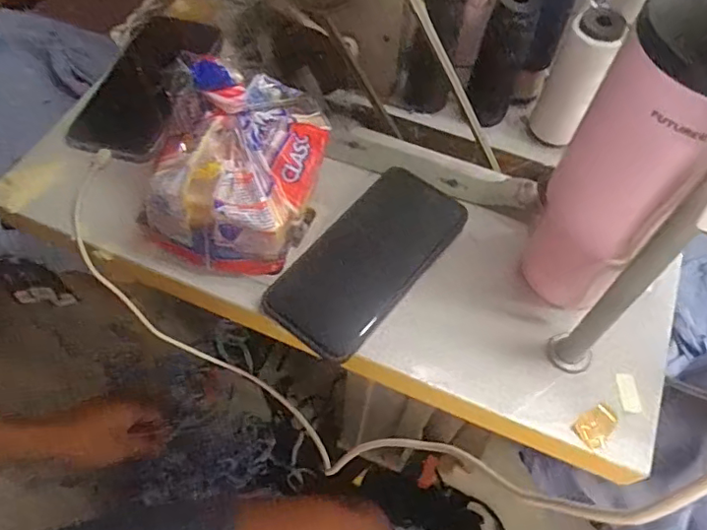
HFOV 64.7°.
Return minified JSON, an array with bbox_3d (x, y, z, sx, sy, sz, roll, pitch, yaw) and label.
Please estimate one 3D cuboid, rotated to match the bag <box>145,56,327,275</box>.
[{"bbox_3d":[-0.088,-0.075,0.405,0.118,0.116,0.116,19,59,9],"label":"bag"}]

